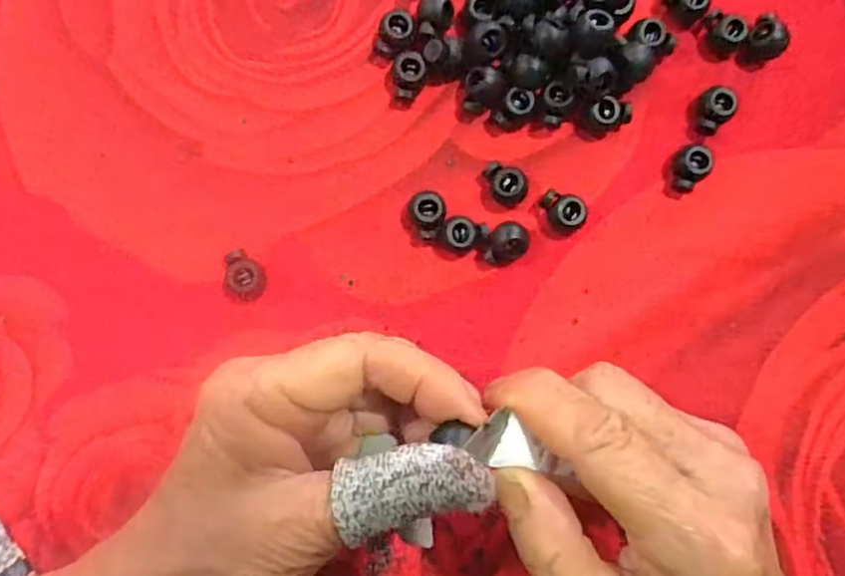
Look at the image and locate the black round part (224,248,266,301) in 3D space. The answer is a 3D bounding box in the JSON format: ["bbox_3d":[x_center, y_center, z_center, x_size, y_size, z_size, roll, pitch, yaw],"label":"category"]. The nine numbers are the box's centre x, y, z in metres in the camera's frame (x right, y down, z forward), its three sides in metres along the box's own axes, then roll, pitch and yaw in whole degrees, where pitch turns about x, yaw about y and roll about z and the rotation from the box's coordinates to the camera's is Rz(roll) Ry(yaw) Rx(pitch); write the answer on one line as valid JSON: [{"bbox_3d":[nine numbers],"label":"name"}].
[{"bbox_3d":[-0.070,-0.005,0.245,0.015,0.011,0.021,-21,91,-5],"label":"black round part"}]

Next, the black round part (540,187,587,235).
[{"bbox_3d":[0.057,-0.031,0.250,0.013,0.012,0.018,-26,91,-5],"label":"black round part"}]

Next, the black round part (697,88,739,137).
[{"bbox_3d":[0.121,-0.072,0.256,0.011,0.012,0.018,11,88,-5],"label":"black round part"}]

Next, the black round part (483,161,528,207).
[{"bbox_3d":[0.033,-0.042,0.253,0.018,0.013,0.015,16,87,-4],"label":"black round part"}]

